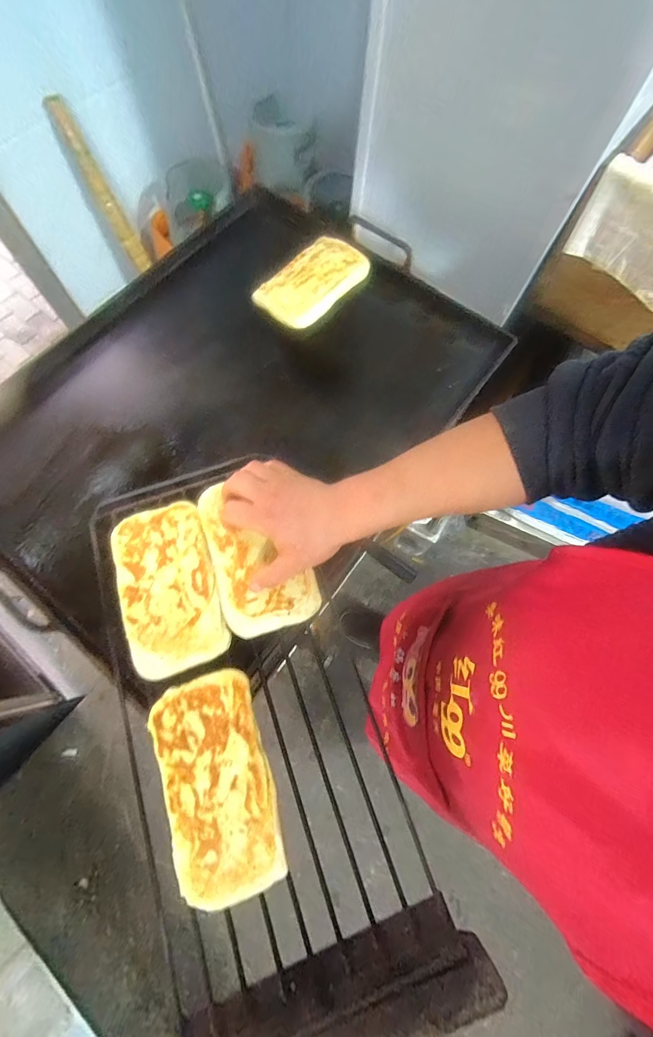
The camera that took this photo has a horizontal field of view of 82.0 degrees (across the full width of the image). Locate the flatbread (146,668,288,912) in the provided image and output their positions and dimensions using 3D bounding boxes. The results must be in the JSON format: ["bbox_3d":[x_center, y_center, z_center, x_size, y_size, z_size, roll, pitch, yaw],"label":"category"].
[{"bbox_3d":[-0.098,0.234,0.336,0.093,0.011,0.173,-19,72,-9],"label":"flatbread"}]

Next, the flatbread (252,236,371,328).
[{"bbox_3d":[-0.016,-0.352,0.561,0.100,0.025,0.165,39,73,11],"label":"flatbread"}]

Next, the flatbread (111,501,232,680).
[{"bbox_3d":[-0.168,0.071,0.397,0.099,0.008,0.171,-17,72,-9],"label":"flatbread"}]

